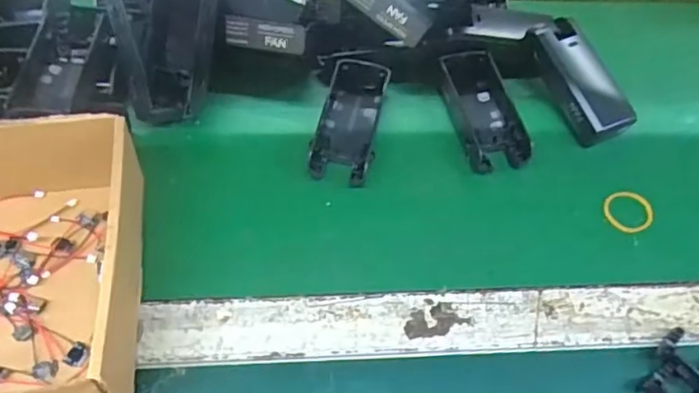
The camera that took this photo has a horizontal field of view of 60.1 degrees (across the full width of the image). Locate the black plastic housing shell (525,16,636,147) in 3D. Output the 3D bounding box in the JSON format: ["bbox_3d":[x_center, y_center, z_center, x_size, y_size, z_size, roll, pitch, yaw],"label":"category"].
[{"bbox_3d":[0.188,-0.096,0.493,0.046,0.026,0.106,-24,81,-18],"label":"black plastic housing shell"}]

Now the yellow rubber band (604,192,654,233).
[{"bbox_3d":[0.211,0.011,0.457,0.038,0.007,0.035,3,55,-4],"label":"yellow rubber band"}]

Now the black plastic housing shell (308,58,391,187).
[{"bbox_3d":[0.001,-0.061,0.473,0.045,0.026,0.116,11,58,2],"label":"black plastic housing shell"}]

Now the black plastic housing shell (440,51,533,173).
[{"bbox_3d":[0.105,-0.070,0.488,0.047,0.031,0.112,-7,59,-9],"label":"black plastic housing shell"}]

